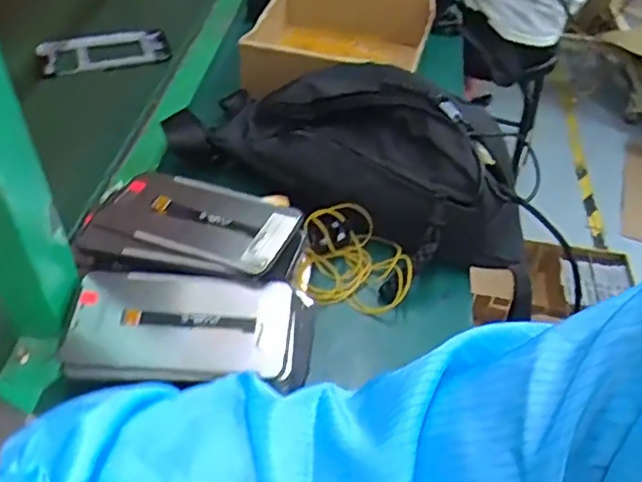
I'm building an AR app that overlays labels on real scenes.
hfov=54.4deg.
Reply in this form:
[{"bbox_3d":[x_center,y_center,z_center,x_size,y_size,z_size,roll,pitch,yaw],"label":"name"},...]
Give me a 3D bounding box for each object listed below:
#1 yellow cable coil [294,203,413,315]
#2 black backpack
[{"bbox_3d":[0.029,0.014,0.524,0.096,0.038,0.086,11,46,6],"label":"yellow cable coil"},{"bbox_3d":[0.032,-0.097,0.568,0.336,0.096,0.158,26,49,20],"label":"black backpack"}]

